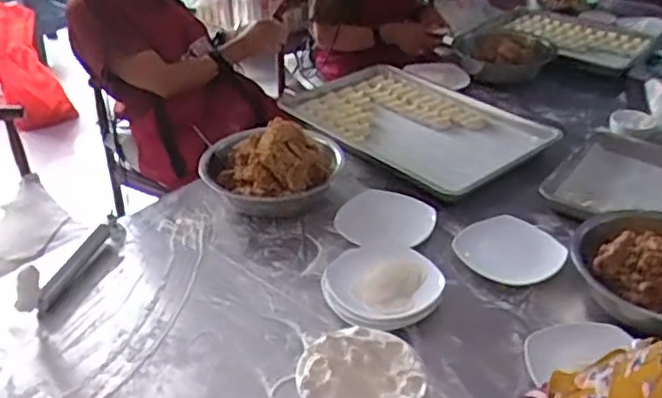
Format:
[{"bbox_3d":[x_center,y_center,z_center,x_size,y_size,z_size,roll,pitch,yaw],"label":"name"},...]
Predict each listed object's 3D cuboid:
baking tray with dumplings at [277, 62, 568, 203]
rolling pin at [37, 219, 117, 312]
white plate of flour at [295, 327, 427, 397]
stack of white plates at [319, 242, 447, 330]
[{"bbox_3d":[0.202,-0.189,1.636,0.426,0.056,0.636,-25,40,-33],"label":"baking tray with dumplings"},{"bbox_3d":[-0.456,0.110,1.200,0.025,0.025,0.240,6,33,10],"label":"rolling pin"},{"bbox_3d":[0.041,0.259,0.918,0.169,0.078,0.143,-2,33,-3],"label":"white plate of flour"},{"bbox_3d":[0.088,0.145,1.126,0.190,0.054,0.196,-18,37,-25],"label":"stack of white plates"}]

